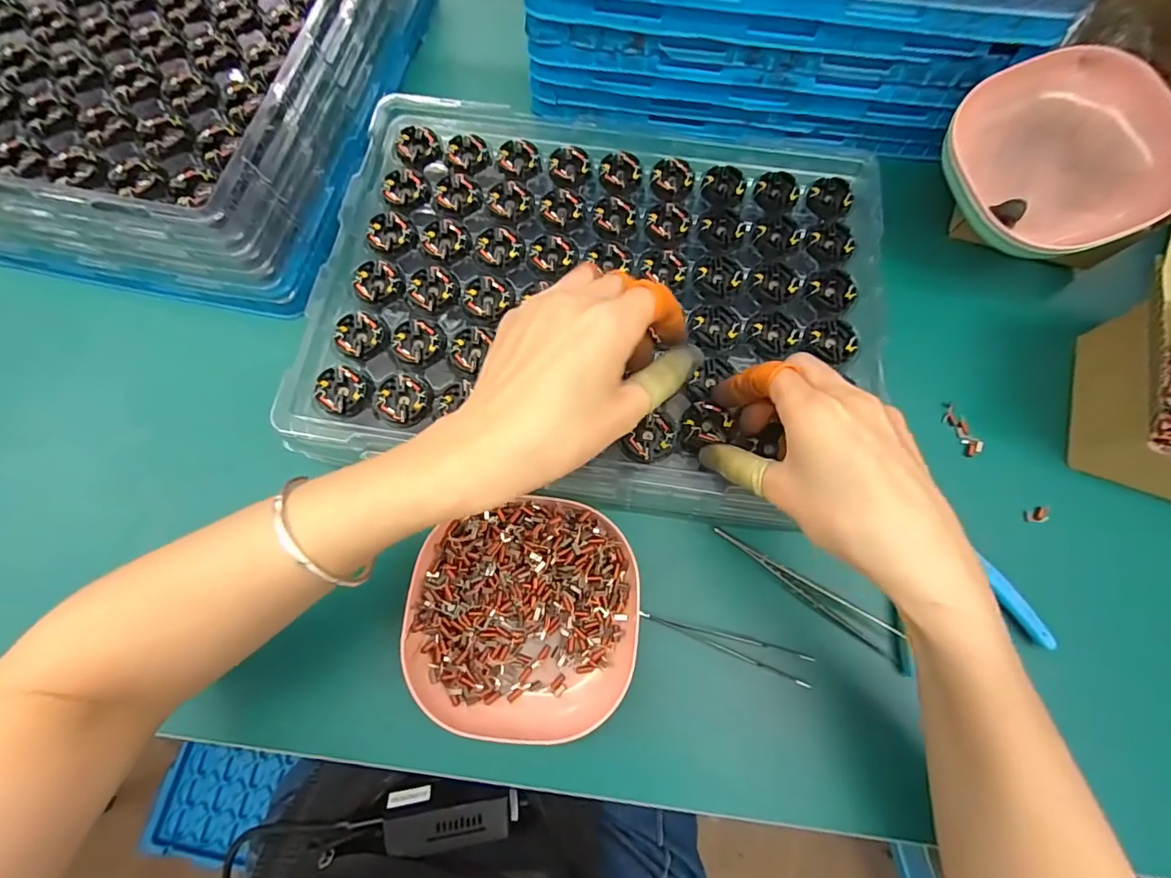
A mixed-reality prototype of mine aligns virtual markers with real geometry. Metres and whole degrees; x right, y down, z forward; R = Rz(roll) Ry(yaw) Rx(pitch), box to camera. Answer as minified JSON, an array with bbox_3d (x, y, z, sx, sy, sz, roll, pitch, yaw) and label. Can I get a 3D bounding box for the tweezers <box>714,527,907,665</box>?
[{"bbox_3d":[0.138,0.096,0.319,0.126,0.013,0.017,32,75,8],"label":"tweezers"}]

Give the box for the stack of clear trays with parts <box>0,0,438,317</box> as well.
[{"bbox_3d":[-0.320,-0.305,0.408,0.287,0.104,0.379,11,73,2],"label":"stack of clear trays with parts"}]

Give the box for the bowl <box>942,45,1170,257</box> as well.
[{"bbox_3d":[0.325,-0.191,0.348,0.132,0.045,0.132,-2,83,13],"label":"bowl"}]

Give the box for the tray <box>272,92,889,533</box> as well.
[{"bbox_3d":[0.011,-0.103,0.345,0.368,0.032,0.294,8,73,1],"label":"tray"}]

